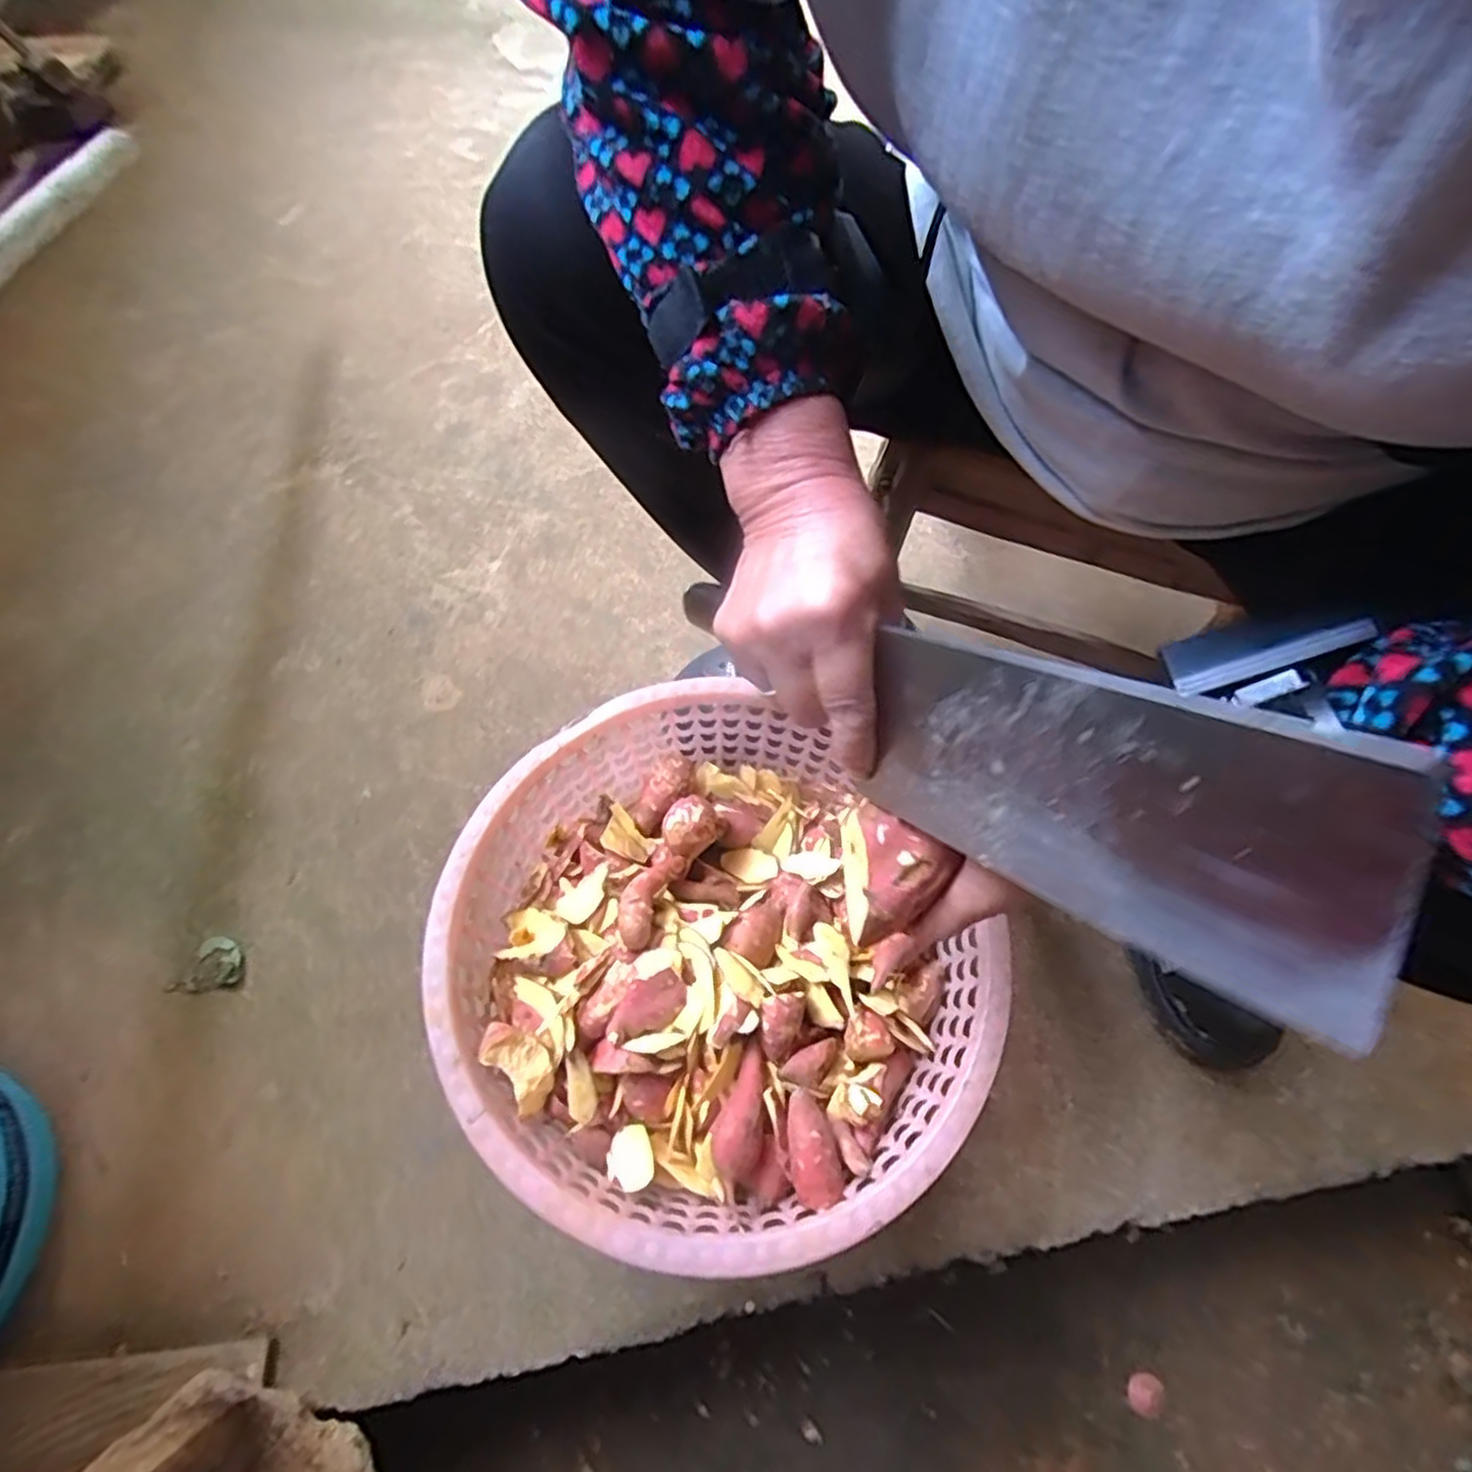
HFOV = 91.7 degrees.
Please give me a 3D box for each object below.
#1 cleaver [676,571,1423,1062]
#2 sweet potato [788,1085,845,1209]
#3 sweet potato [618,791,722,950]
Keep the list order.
[{"bbox_3d":[0.063,-0.003,0.274,0.023,0.077,0.304,-35,31,-17],"label":"cleaver"},{"bbox_3d":[0.046,0.251,0.436,0.031,0.023,0.062,-11,64,-8],"label":"sweet potato"},{"bbox_3d":[-0.055,0.102,0.533,0.039,0.043,0.121,23,51,11],"label":"sweet potato"}]

